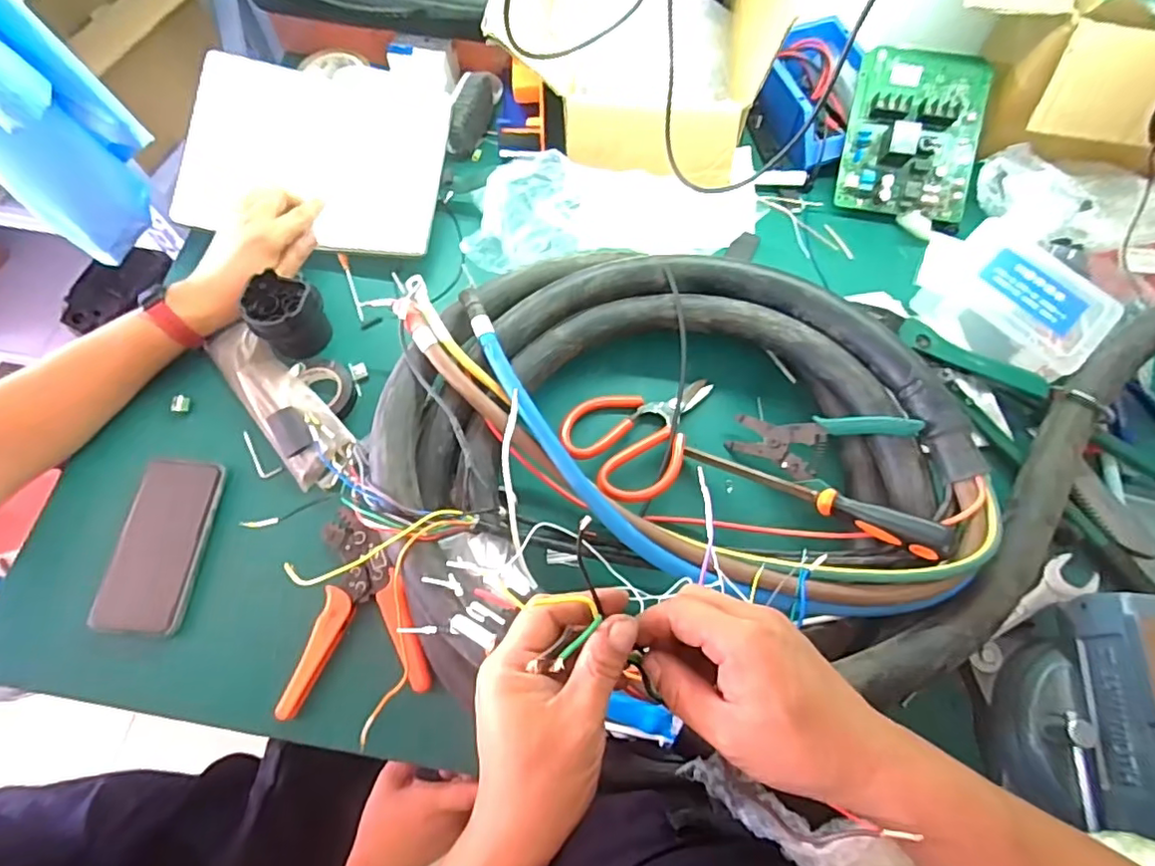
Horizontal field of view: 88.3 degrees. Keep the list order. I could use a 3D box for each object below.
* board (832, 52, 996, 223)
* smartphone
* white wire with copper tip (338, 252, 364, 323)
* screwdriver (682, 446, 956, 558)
[{"bbox_3d":[0.406,-0.363,0.707,0.151,0.033,0.199,10,89,2],"label":"board"},{"bbox_3d":[-0.389,0.103,0.556,0.079,0.016,0.160,3,67,1],"label":"smartphone"},{"bbox_3d":[-0.259,-0.168,0.684,0.009,0.008,0.094,-20,69,-9],"label":"white wire with copper tip"},{"bbox_3d":[0.205,0.055,0.532,0.229,0.028,0.022,22,67,34],"label":"screwdriver"}]

